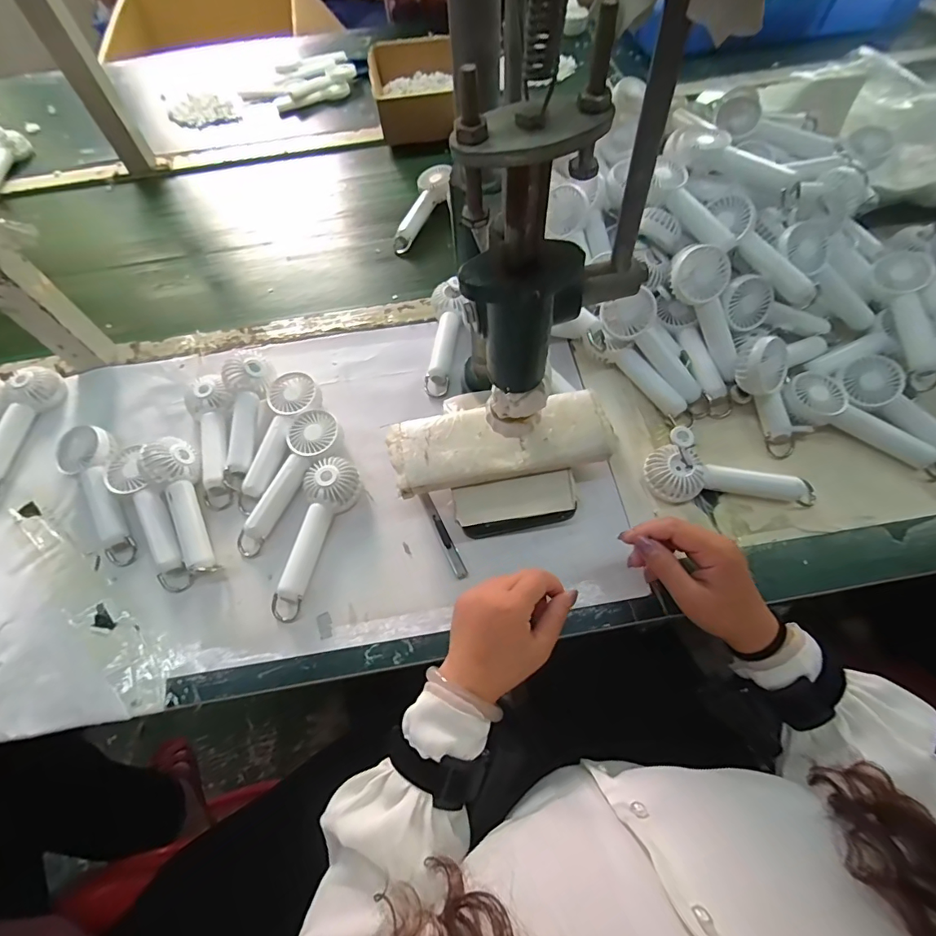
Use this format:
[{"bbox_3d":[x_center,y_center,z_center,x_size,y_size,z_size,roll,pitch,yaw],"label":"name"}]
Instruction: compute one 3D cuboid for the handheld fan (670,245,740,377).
[{"bbox_3d":[0.259,-0.166,0.495,0.049,0.033,0.140,-29,104,-13],"label":"handheld fan"}]

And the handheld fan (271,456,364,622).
[{"bbox_3d":[-0.157,0.063,0.458,0.052,0.034,0.160,14,64,11],"label":"handheld fan"}]

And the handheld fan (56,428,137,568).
[{"bbox_3d":[-0.385,0.024,0.484,0.059,0.035,0.164,-34,65,-14],"label":"handheld fan"}]

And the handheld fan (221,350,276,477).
[{"bbox_3d":[-0.251,-0.065,0.522,0.053,0.032,0.152,-5,74,0],"label":"handheld fan"}]

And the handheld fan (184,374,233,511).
[{"bbox_3d":[-0.278,-0.034,0.511,0.049,0.035,0.153,-20,63,-7],"label":"handheld fan"}]

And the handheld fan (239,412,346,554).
[{"bbox_3d":[-0.181,0.013,0.479,0.055,0.031,0.157,14,64,11],"label":"handheld fan"}]

